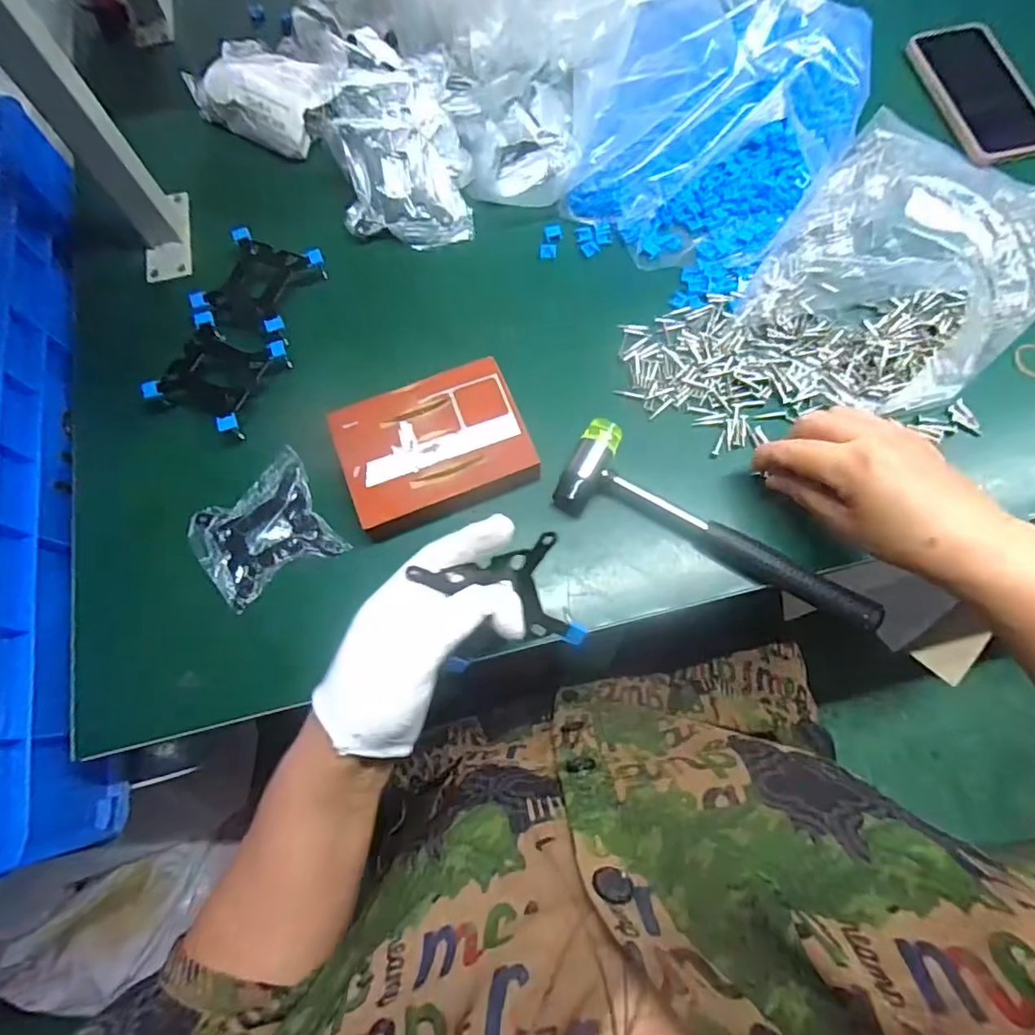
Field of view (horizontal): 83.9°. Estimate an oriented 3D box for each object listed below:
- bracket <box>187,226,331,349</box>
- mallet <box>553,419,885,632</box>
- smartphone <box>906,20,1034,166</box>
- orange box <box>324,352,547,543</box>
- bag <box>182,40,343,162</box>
[{"bbox_3d":[-0.219,-0.199,0.497,0.083,0.030,0.087,18,74,7],"label":"bracket"},{"bbox_3d":[0.148,0.004,0.422,0.235,0.029,0.076,23,75,9],"label":"mallet"},{"bbox_3d":[0.440,-0.403,0.545,0.084,0.015,0.160,-11,73,-1],"label":"smartphone"},{"bbox_3d":[-0.062,-0.053,0.440,0.135,0.030,0.106,-22,73,-5],"label":"orange box"},{"bbox_3d":[-0.245,-0.416,0.560,0.140,0.036,0.096,29,76,10],"label":"bag"}]

